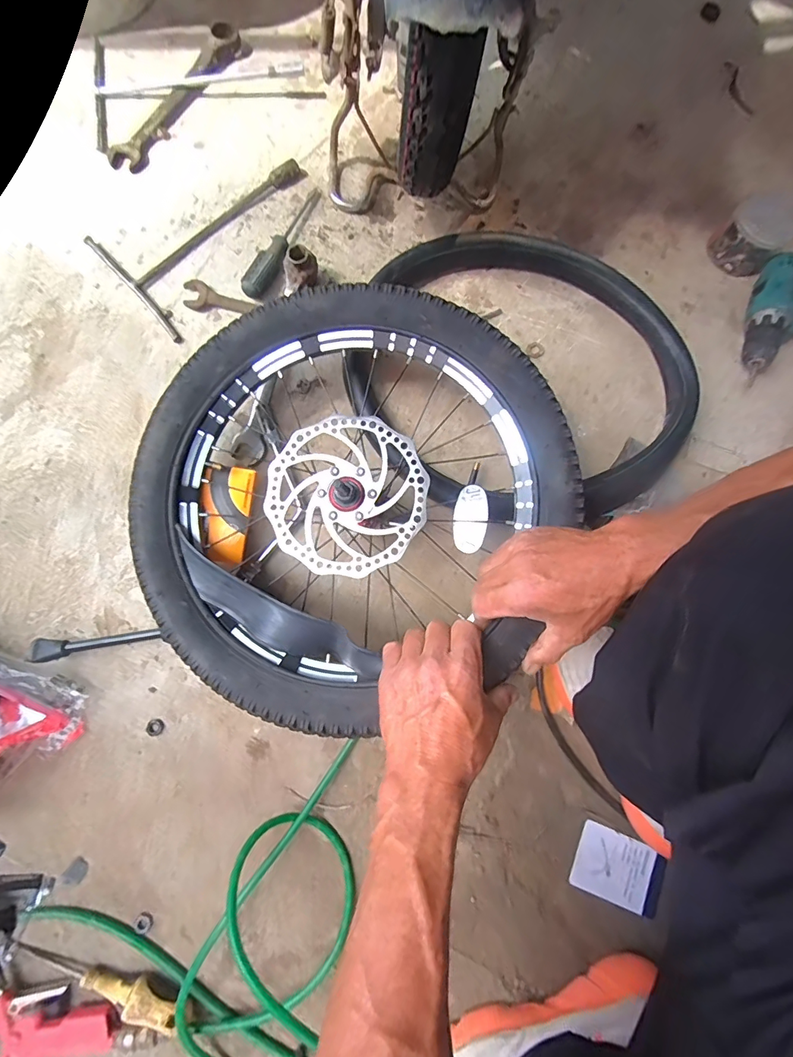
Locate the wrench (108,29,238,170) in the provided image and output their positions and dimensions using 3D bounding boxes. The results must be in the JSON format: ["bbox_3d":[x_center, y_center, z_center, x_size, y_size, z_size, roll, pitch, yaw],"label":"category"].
[{"bbox_3d":[-0.303,-0.608,0.618,0.047,0.022,0.276,29,74,1],"label":"wrench"}]

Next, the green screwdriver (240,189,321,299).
[{"bbox_3d":[-0.149,-0.385,0.590,0.032,0.032,0.195,19,67,3],"label":"green screwdriver"}]

